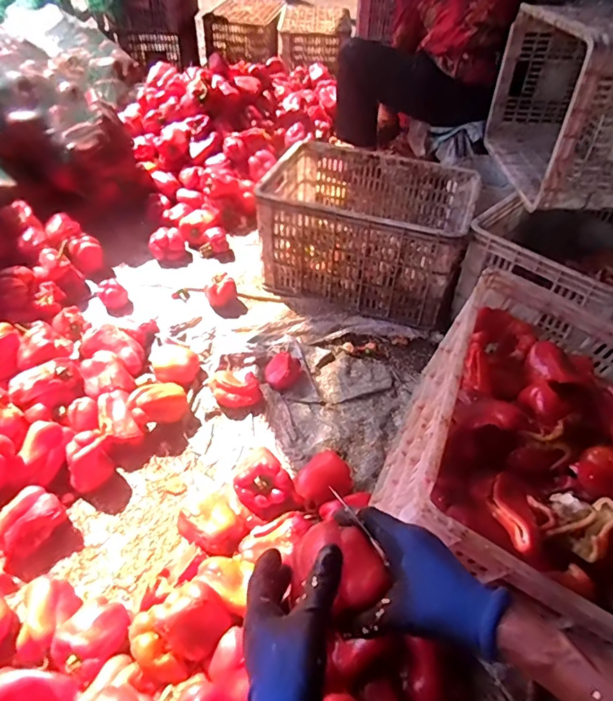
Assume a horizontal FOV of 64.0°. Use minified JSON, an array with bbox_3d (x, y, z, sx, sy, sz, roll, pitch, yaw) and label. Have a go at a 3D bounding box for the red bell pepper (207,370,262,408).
[{"bbox_3d":[-0.159,0.081,1.093,0.116,0.054,0.093,-1,46,-3],"label":"red bell pepper"}]

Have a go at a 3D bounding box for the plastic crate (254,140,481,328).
[{"bbox_3d":[0.158,-0.354,1.362,0.532,0.264,0.373,15,47,11],"label":"plastic crate"}]

